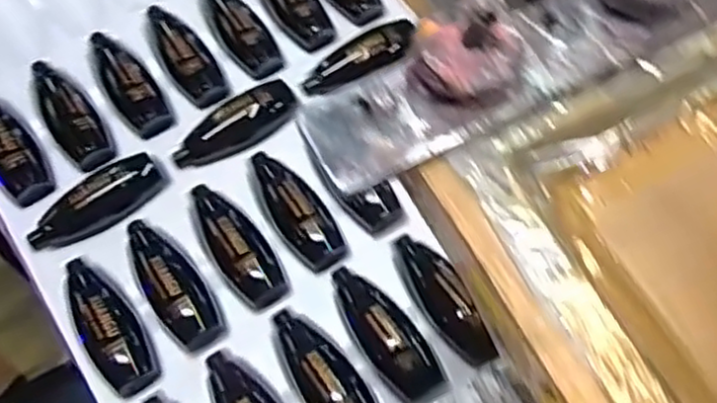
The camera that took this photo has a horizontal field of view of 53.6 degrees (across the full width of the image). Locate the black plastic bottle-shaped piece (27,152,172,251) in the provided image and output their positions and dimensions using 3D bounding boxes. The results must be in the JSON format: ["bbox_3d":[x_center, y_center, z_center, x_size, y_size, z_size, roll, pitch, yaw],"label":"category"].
[{"bbox_3d":[-0.189,0.001,0.513,0.103,0.018,0.035,-31,69,-15],"label":"black plastic bottle-shaped piece"}]

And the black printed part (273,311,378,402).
[{"bbox_3d":[-0.020,0.112,0.457,0.039,0.025,0.102,-31,69,-15],"label":"black printed part"}]

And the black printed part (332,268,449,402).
[{"bbox_3d":[0.019,0.085,0.470,0.037,0.021,0.103,-30,69,-15],"label":"black printed part"}]

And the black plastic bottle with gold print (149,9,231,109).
[{"bbox_3d":[-0.140,-0.120,0.570,0.040,0.024,0.105,-26,68,-13],"label":"black plastic bottle with gold print"}]

